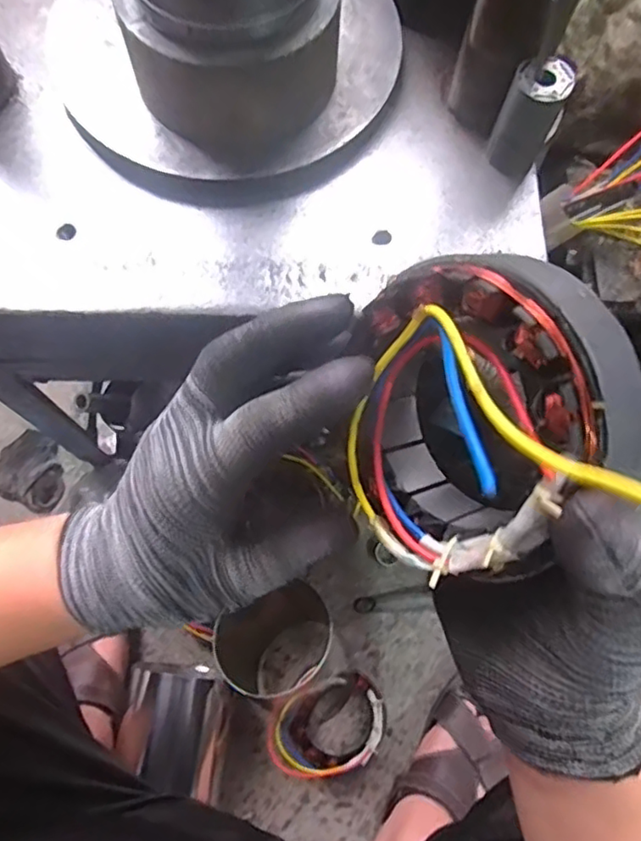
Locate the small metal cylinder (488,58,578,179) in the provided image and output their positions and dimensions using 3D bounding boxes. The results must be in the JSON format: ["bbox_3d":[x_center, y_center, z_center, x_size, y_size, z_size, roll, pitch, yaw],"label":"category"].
[{"bbox_3d":[0.146,-0.211,0.434,0.037,0.076,0.039,24,73,6],"label":"small metal cylinder"}]

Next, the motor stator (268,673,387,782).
[{"bbox_3d":[0.007,0.360,0.723,0.141,0.046,0.101,-20,74,-8],"label":"motor stator"}]

